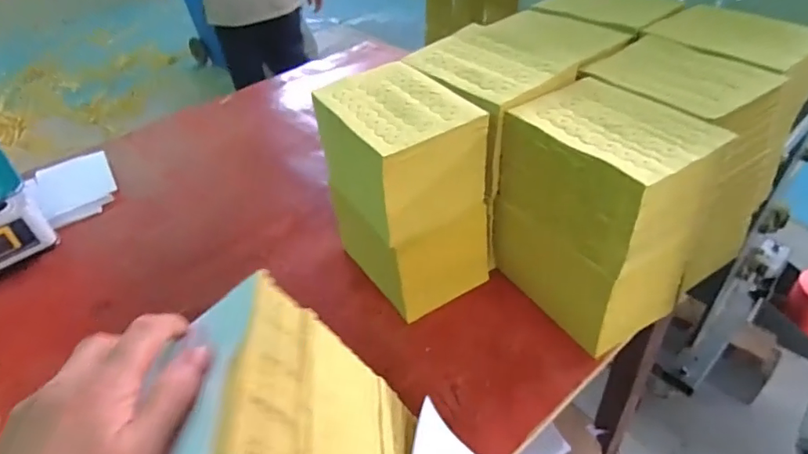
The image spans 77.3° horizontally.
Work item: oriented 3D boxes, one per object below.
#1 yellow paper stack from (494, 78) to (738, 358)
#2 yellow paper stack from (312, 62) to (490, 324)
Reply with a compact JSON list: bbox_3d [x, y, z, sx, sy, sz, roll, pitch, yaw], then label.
[{"bbox_3d":[0.196,-0.015,0.520,0.127,0.204,0.164,-25,45,-20],"label":"yellow paper stack"},{"bbox_3d":[0.001,-0.038,0.568,0.119,0.220,0.169,-25,45,-20],"label":"yellow paper stack"}]

